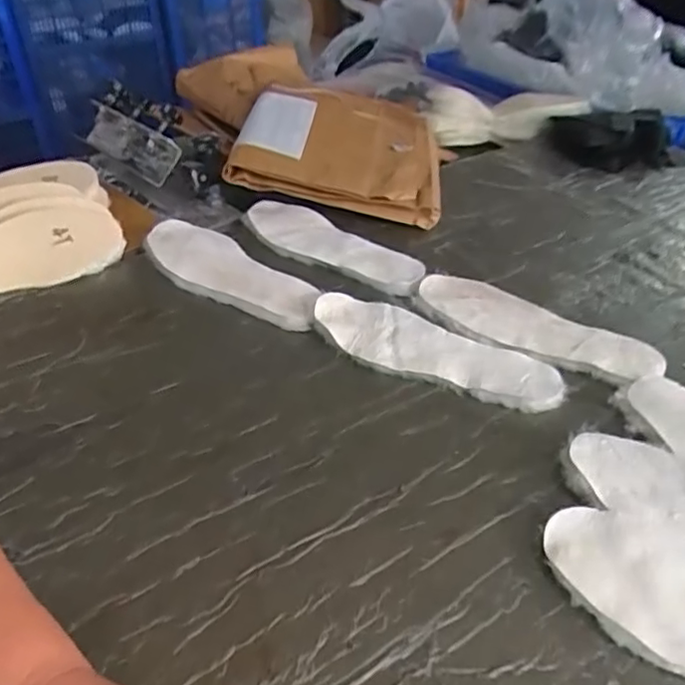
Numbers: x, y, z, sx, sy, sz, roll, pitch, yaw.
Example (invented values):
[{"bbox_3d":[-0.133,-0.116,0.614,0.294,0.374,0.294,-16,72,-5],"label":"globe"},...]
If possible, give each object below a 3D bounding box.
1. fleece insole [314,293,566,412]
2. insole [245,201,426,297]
[{"bbox_3d":[0.092,0.006,0.627,0.259,0.021,0.091,15,42,17],"label":"fleece insole"},{"bbox_3d":[-0.020,-0.125,0.767,0.263,0.008,0.092,31,48,31],"label":"insole"}]

